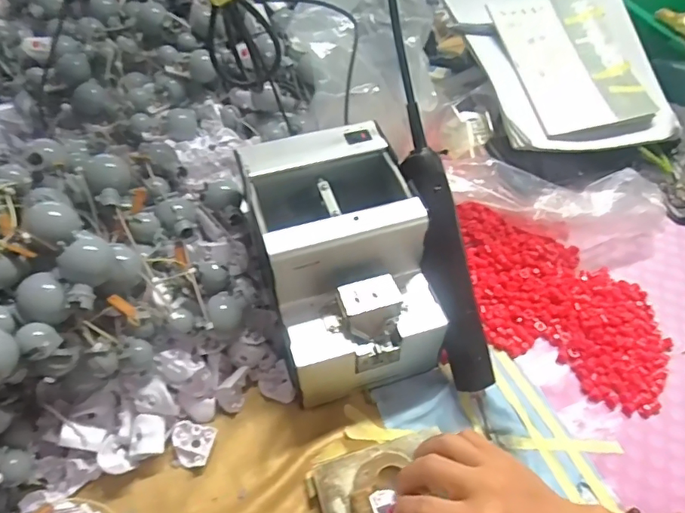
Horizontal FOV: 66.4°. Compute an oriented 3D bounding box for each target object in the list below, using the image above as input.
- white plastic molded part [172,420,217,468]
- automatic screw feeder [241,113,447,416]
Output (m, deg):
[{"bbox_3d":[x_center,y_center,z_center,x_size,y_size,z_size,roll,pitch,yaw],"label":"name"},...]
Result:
[{"bbox_3d":[-0.120,0.149,0.417,0.031,0.014,0.030,10,52,8],"label":"white plastic molded part"},{"bbox_3d":[-0.002,0.006,0.442,0.124,0.137,0.178,-14,52,-12],"label":"automatic screw feeder"}]

